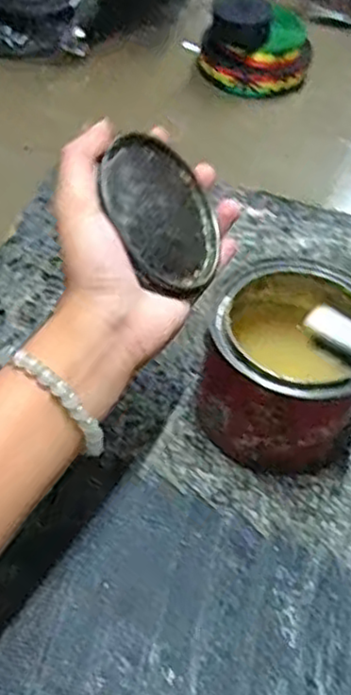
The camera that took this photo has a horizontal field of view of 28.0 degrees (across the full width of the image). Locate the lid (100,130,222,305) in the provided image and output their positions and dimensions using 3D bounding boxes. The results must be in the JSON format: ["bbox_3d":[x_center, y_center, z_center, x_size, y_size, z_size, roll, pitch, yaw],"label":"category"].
[{"bbox_3d":[-0.006,-0.074,0.396,0.004,0.087,0.085,-20,38,40],"label":"lid"}]

